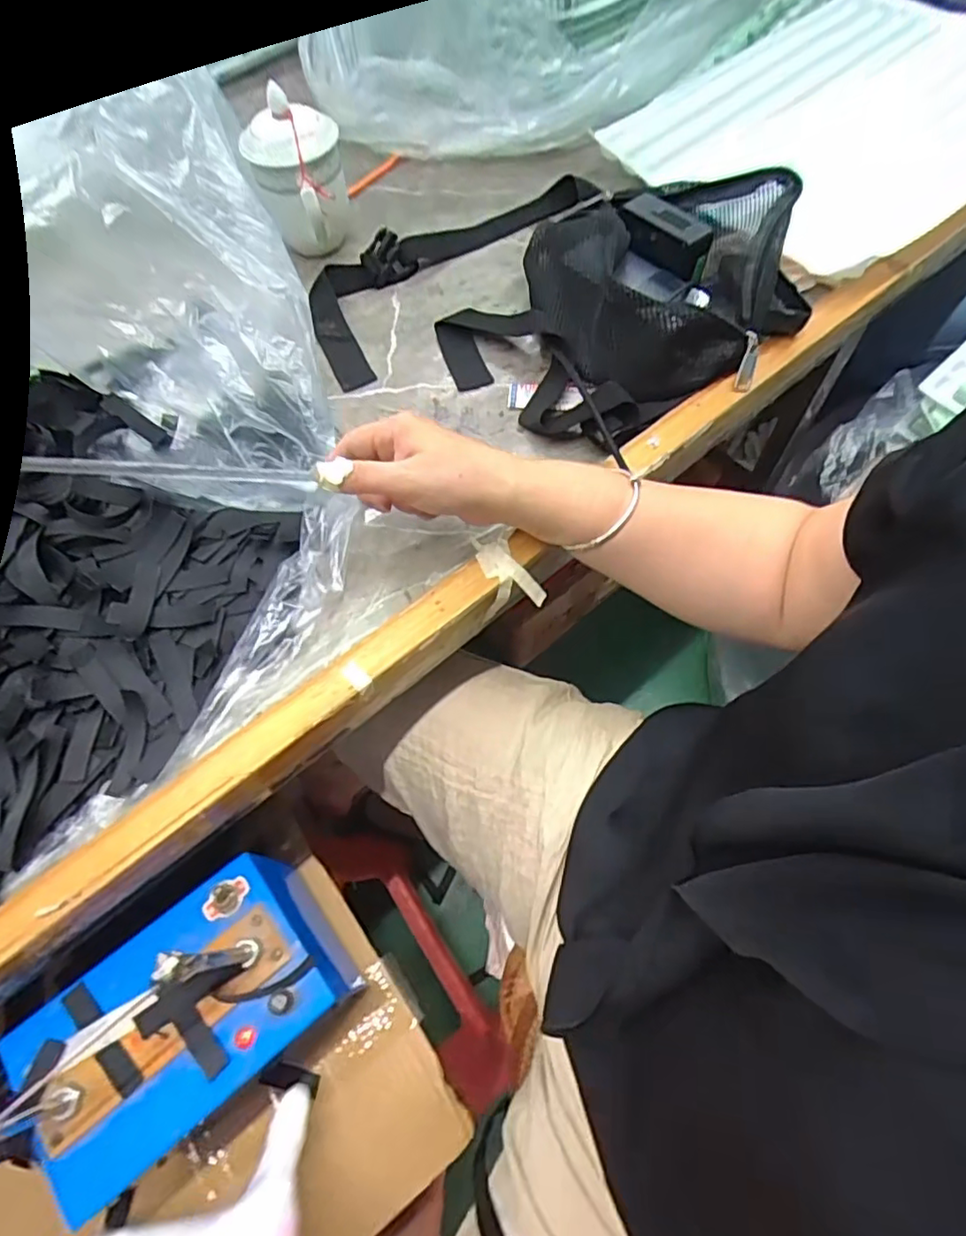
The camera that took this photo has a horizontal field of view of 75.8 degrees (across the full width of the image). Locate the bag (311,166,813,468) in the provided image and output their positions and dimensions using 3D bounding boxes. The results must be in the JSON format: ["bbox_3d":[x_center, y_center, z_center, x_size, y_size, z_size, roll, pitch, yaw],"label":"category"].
[{"bbox_3d":[0.069,-0.294,0.530,0.376,0.076,0.303,24,67,14],"label":"bag"}]

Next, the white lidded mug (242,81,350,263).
[{"bbox_3d":[-0.160,-0.383,0.557,0.081,0.115,0.078,-15,64,-4],"label":"white lidded mug"}]

